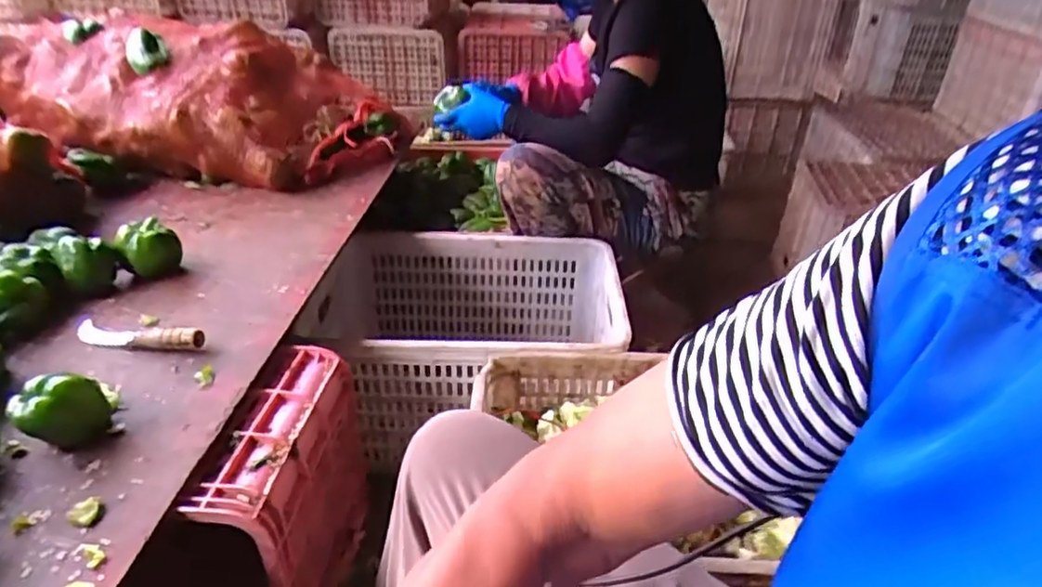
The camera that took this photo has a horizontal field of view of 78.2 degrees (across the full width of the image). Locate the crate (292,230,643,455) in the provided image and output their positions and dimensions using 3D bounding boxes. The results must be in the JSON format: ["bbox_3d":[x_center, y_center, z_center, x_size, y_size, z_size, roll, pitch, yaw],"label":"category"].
[{"bbox_3d":[-0.097,0.068,1.144,0.521,0.228,0.365,3,31,-3],"label":"crate"}]

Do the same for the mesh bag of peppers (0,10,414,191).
[{"bbox_3d":[-0.661,-0.412,1.302,0.721,0.217,0.383,14,32,15],"label":"mesh bag of peppers"}]

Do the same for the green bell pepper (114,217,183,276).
[{"bbox_3d":[-0.536,-0.061,0.926,0.081,0.076,0.063,-14,36,-28],"label":"green bell pepper"}]

